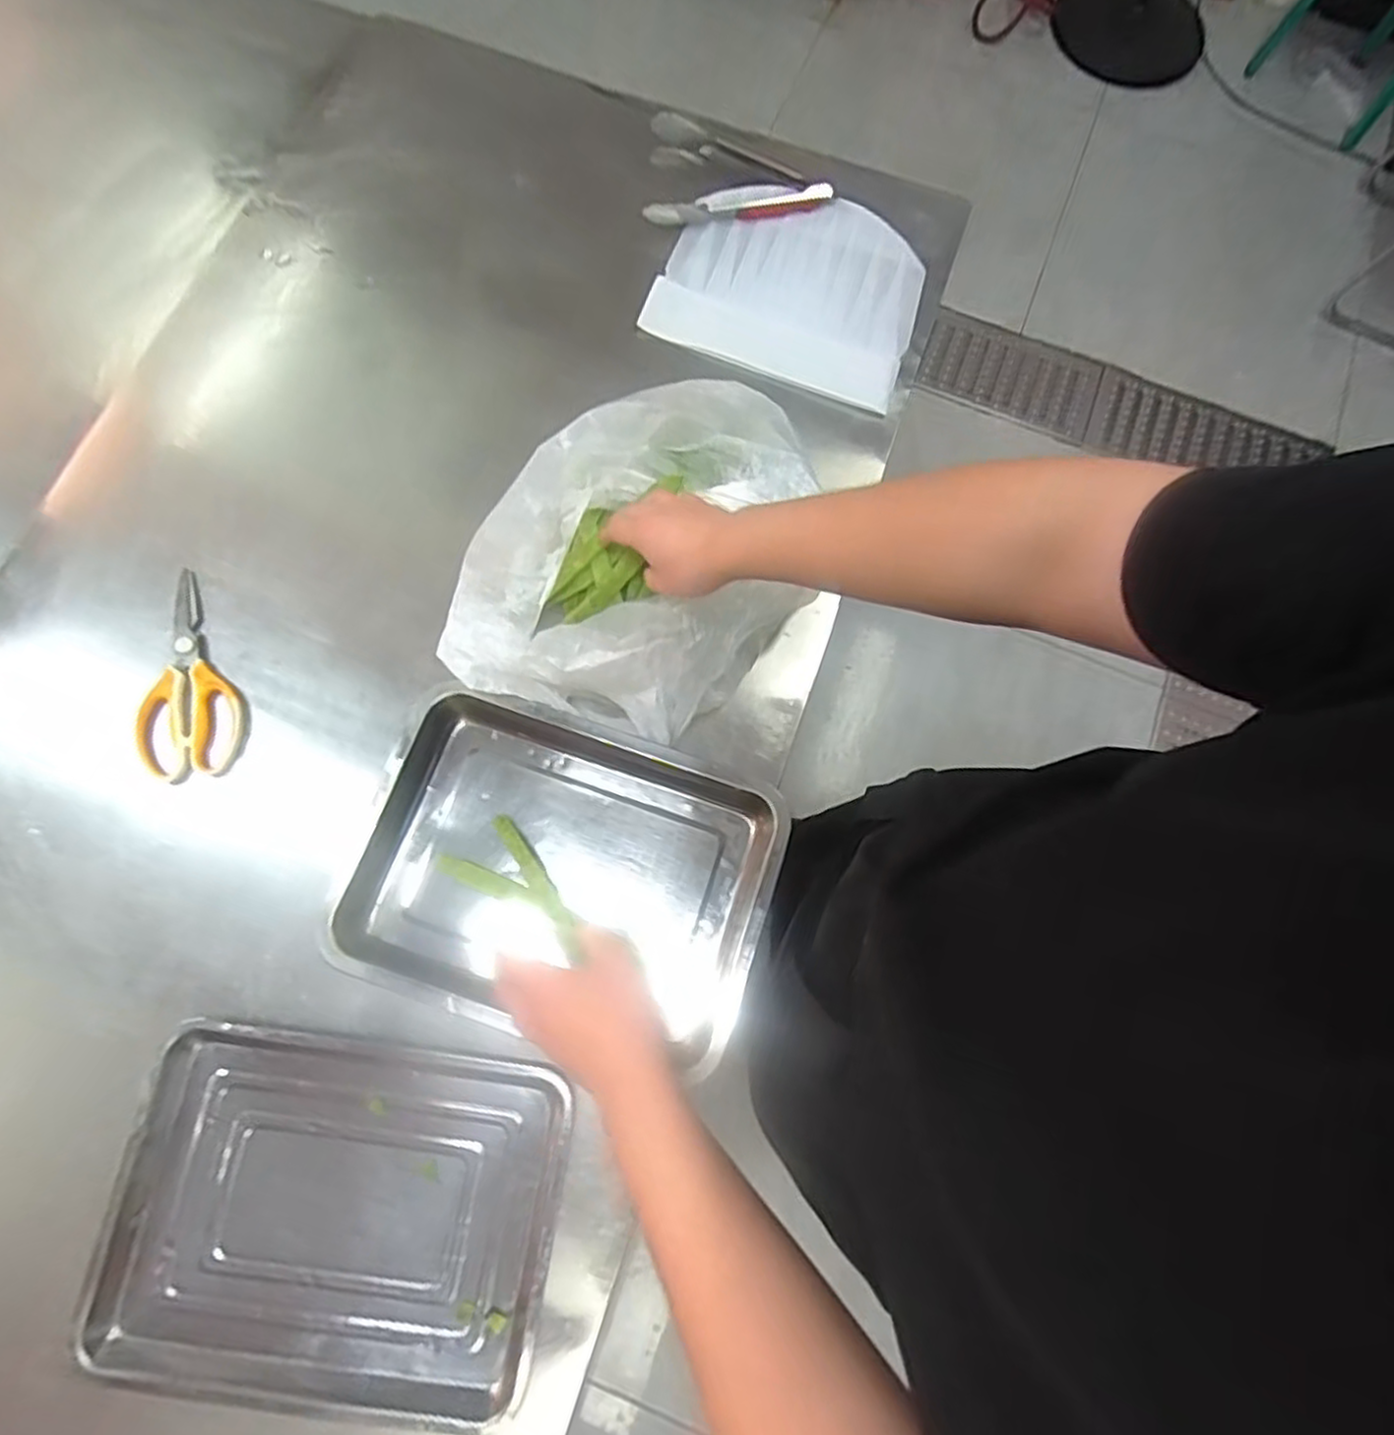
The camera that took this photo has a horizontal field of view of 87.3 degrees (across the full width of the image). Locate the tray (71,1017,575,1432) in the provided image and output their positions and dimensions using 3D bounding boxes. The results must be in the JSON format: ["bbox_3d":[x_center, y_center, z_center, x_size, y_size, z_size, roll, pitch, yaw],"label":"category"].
[{"bbox_3d":[-0.287,0.396,0.586,0.341,0.031,0.256,8,75,-1],"label":"tray"}]

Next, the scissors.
[{"bbox_3d":[-0.486,-0.040,0.686,0.093,0.010,0.204,-19,76,-5],"label":"scissors"}]

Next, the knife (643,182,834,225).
[{"bbox_3d":[0.050,-0.591,0.841,0.217,0.024,0.038,-7,76,-5],"label":"knife"}]

